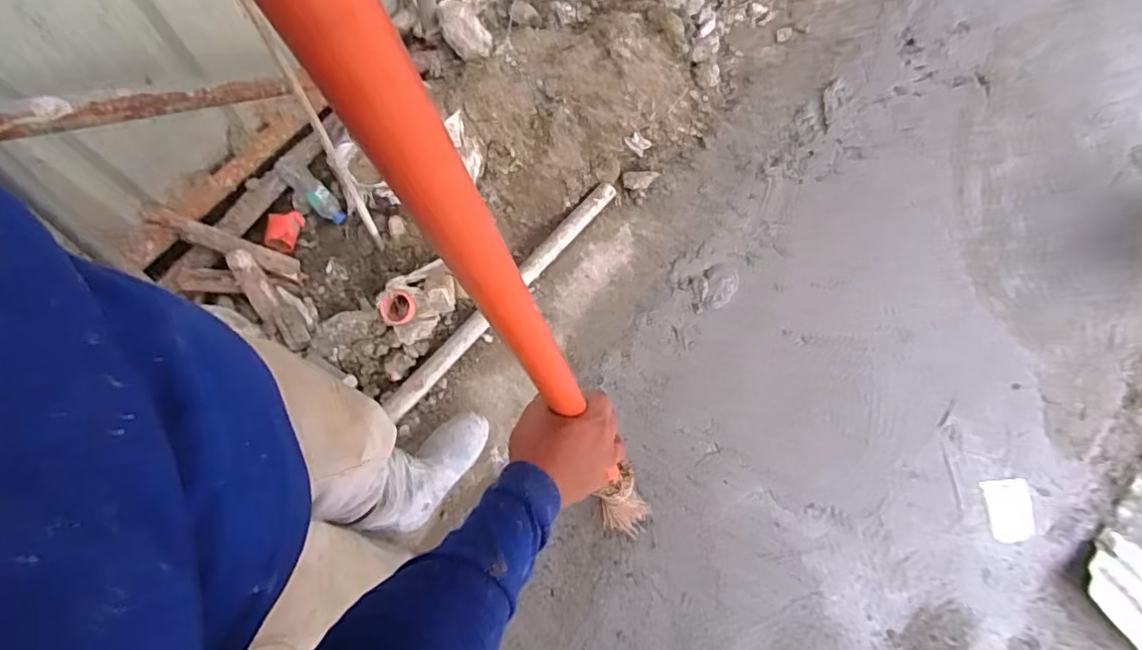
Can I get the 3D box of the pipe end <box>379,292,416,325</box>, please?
[{"bbox_3d":[-0.410,-0.037,1.384,0.080,0.041,0.073,1,74,-4],"label":"pipe end"}]

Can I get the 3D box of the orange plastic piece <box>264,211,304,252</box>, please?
[{"bbox_3d":[-0.700,-0.235,1.420,0.062,0.056,0.104,5,76,0],"label":"orange plastic piece"}]

